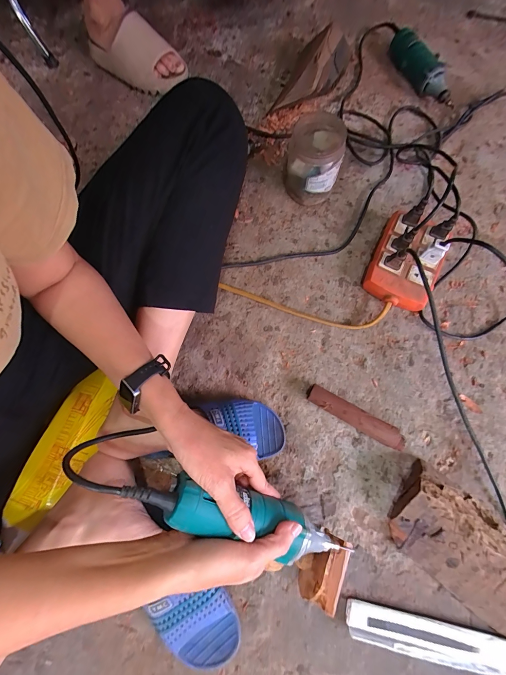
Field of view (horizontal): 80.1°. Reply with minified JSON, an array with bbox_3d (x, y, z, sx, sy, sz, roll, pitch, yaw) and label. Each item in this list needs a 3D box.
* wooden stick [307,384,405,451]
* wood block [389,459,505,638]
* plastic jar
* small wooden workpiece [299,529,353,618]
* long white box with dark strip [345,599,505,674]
[{"bbox_3d":[0.157,0.123,0.464,0.155,0.029,0.028,28,74,7],"label":"wooden stick"},{"bbox_3d":[0.293,0.283,0.400,0.209,0.051,0.119,39,75,10],"label":"wood block"},{"bbox_3d":[0.111,-0.317,0.538,0.086,0.115,0.100,15,75,6],"label":"plastic jar"},{"bbox_3d":[0.086,0.277,0.361,0.037,0.043,0.077,25,76,9],"label":"small wooden workpiece"},{"bbox_3d":[0.228,0.386,0.386,0.213,0.016,0.042,12,72,2],"label":"long white box with dark strip"}]

